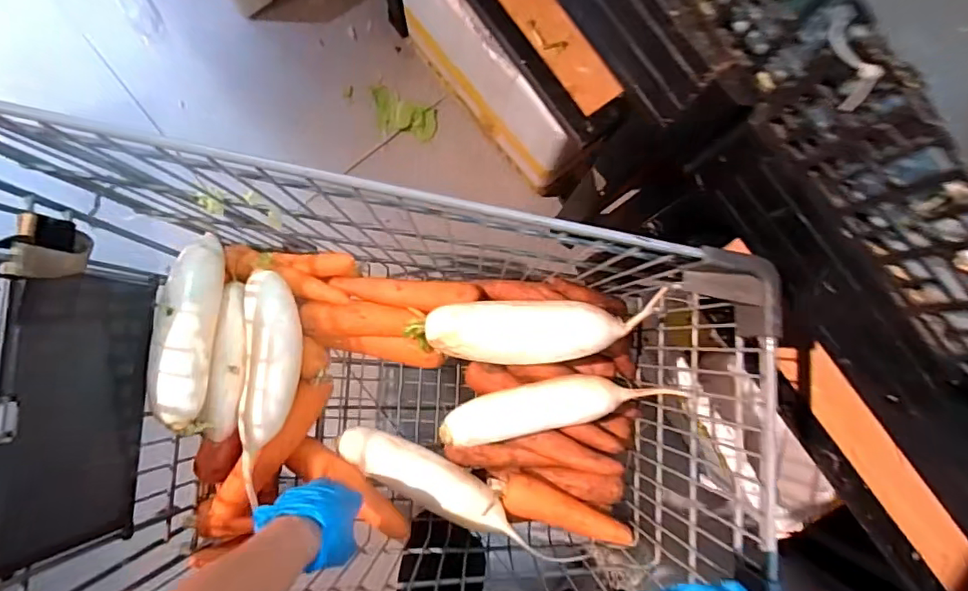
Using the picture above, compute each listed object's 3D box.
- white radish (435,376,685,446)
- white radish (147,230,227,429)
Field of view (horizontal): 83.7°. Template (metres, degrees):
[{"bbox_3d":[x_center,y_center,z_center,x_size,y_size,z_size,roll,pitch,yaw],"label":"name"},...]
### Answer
[{"bbox_3d":[0.084,0.127,0.639,0.268,0.047,0.053,-11,86,-6],"label":"white radish"},{"bbox_3d":[-0.339,0.033,0.621,0.057,0.067,0.233,0,70,-5],"label":"white radish"}]

